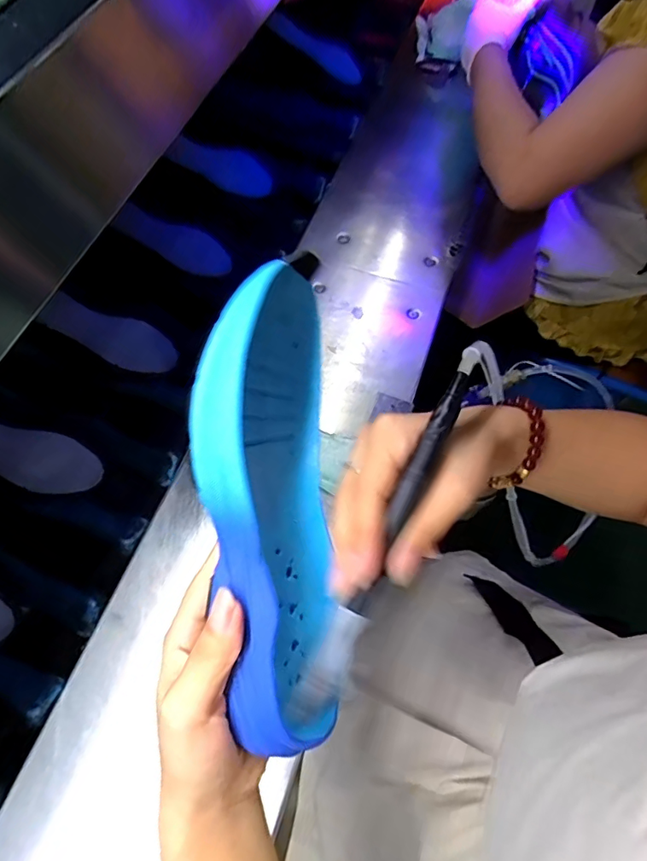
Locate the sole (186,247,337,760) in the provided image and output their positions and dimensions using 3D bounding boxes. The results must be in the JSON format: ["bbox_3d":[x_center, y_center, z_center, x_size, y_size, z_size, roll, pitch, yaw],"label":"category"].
[{"bbox_3d":[-0.027,0.034,0.258,0.060,0.086,0.223,-5,89,-5],"label":"sole"}]

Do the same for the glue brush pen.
[{"bbox_3d":[0.033,0.047,0.240,0.016,0.017,0.191,25,84,9],"label":"glue brush pen"}]

